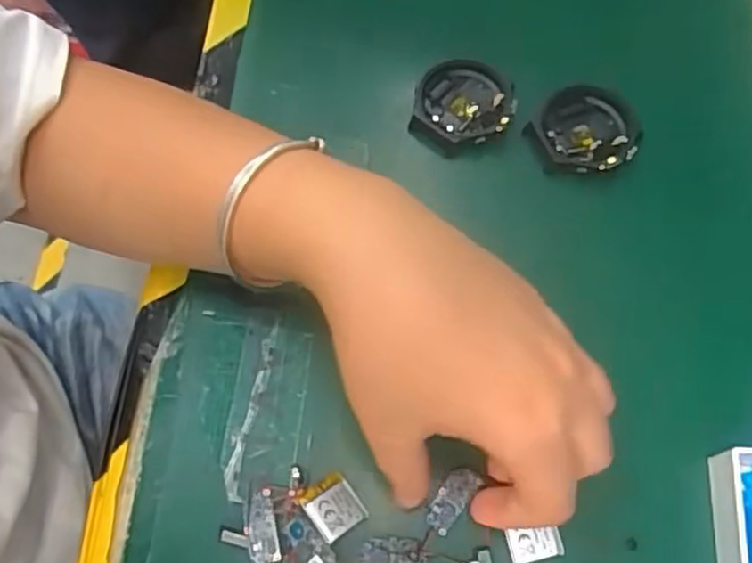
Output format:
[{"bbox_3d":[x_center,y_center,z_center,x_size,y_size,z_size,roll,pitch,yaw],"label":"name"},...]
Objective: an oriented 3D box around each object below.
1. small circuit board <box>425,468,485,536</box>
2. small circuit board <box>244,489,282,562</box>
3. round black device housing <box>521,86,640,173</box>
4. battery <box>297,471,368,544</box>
[{"bbox_3d":[0.032,0.090,0.293,0.013,0.004,0.028,38,78,15],"label":"small circuit board"},{"bbox_3d":[-0.046,0.099,0.284,0.012,0.004,0.029,-6,82,-2],"label":"small circuit board"},{"bbox_3d":[0.104,-0.076,0.352,0.053,0.010,0.047,7,69,2],"label":"round black device housing"},{"bbox_3d":[-0.018,0.091,0.286,0.021,0.007,0.023,-37,74,-14],"label":"battery"}]

